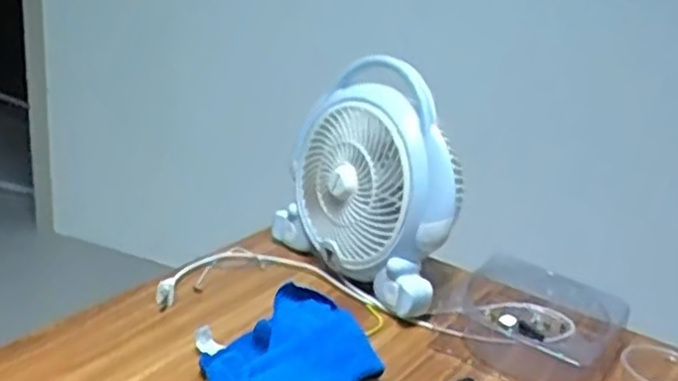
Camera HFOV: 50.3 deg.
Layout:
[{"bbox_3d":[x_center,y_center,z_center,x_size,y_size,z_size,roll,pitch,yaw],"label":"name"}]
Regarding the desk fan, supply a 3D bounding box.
[{"bbox_3d":[0.037,-0.010,0.877,0.099,0.248,0.264,-12,27,-38],"label":"desk fan"}]

